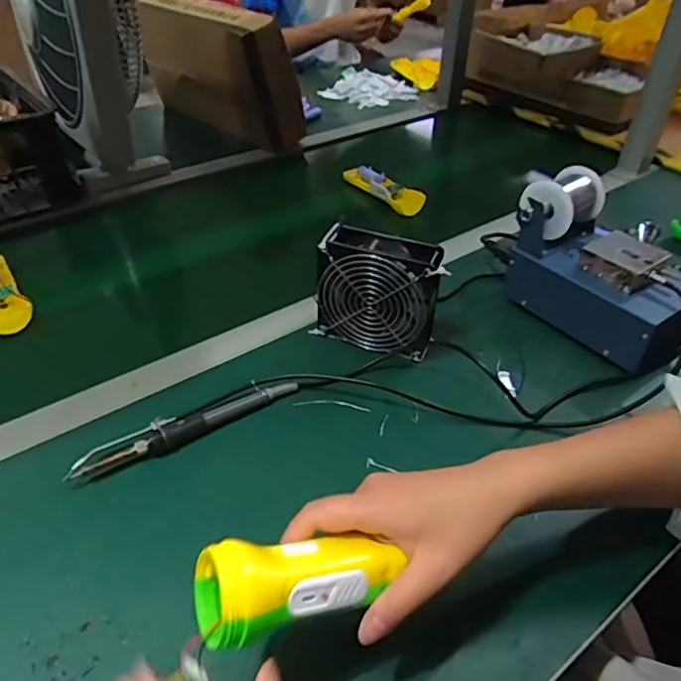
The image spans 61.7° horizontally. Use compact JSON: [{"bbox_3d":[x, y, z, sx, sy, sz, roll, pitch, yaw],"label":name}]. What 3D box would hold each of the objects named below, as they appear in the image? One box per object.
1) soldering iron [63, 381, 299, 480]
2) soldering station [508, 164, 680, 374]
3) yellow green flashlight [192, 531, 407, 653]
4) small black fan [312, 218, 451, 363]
[{"bbox_3d":[-0.139,0.076,0.524,0.208,0.019,0.034,-23,49,-28],"label":"soldering iron"},{"bbox_3d":[0.295,-0.079,0.629,0.110,0.142,0.202,-22,44,-26],"label":"soldering station"},{"bbox_3d":[-0.021,0.136,0.318,0.110,0.038,0.047,-2,41,-20],"label":"yellow green flashlight"},{"bbox_3d":[0.040,-0.050,0.593,0.125,0.117,0.047,15,42,13],"label":"small black fan"}]

